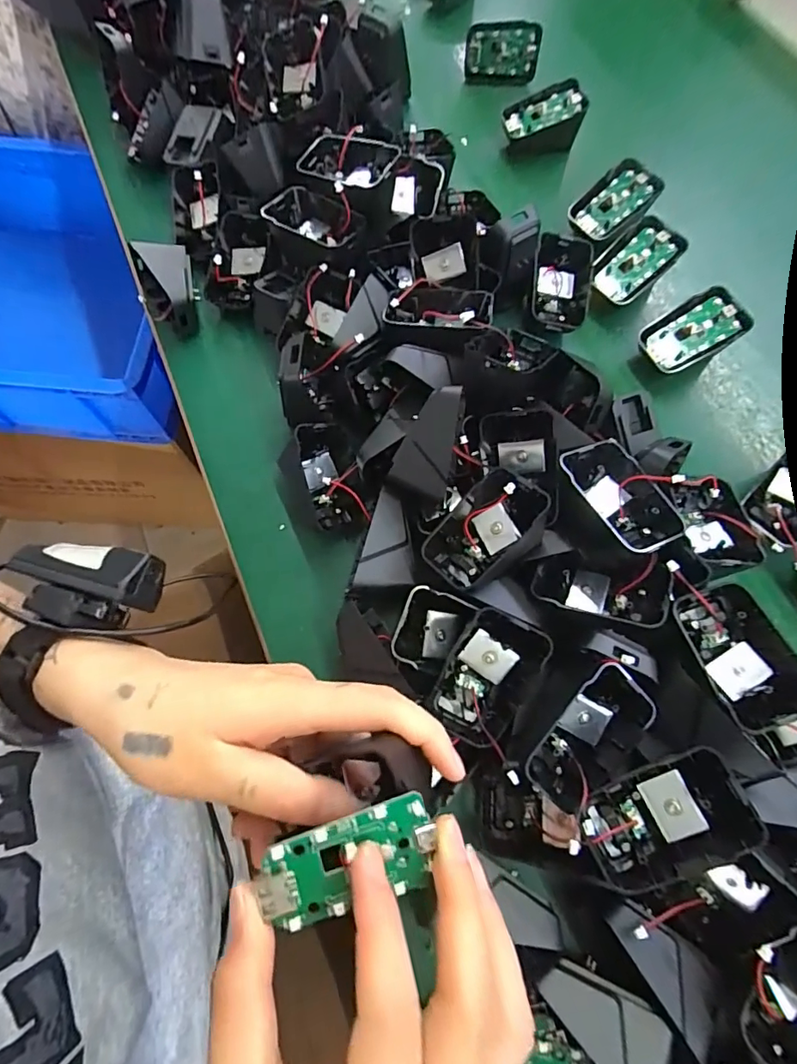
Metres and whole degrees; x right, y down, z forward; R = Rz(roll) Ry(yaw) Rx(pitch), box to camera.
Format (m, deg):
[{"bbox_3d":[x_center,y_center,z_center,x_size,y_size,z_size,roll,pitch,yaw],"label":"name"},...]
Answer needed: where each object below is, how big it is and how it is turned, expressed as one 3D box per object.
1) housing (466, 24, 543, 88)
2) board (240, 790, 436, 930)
[{"bbox_3d":[0.100,-0.464,0.492,0.071,0.045,0.016,-3,57,-5],"label":"housing"},{"bbox_3d":[-0.017,0.118,0.179,0.060,0.005,0.031,-15,89,-10],"label":"board"}]

